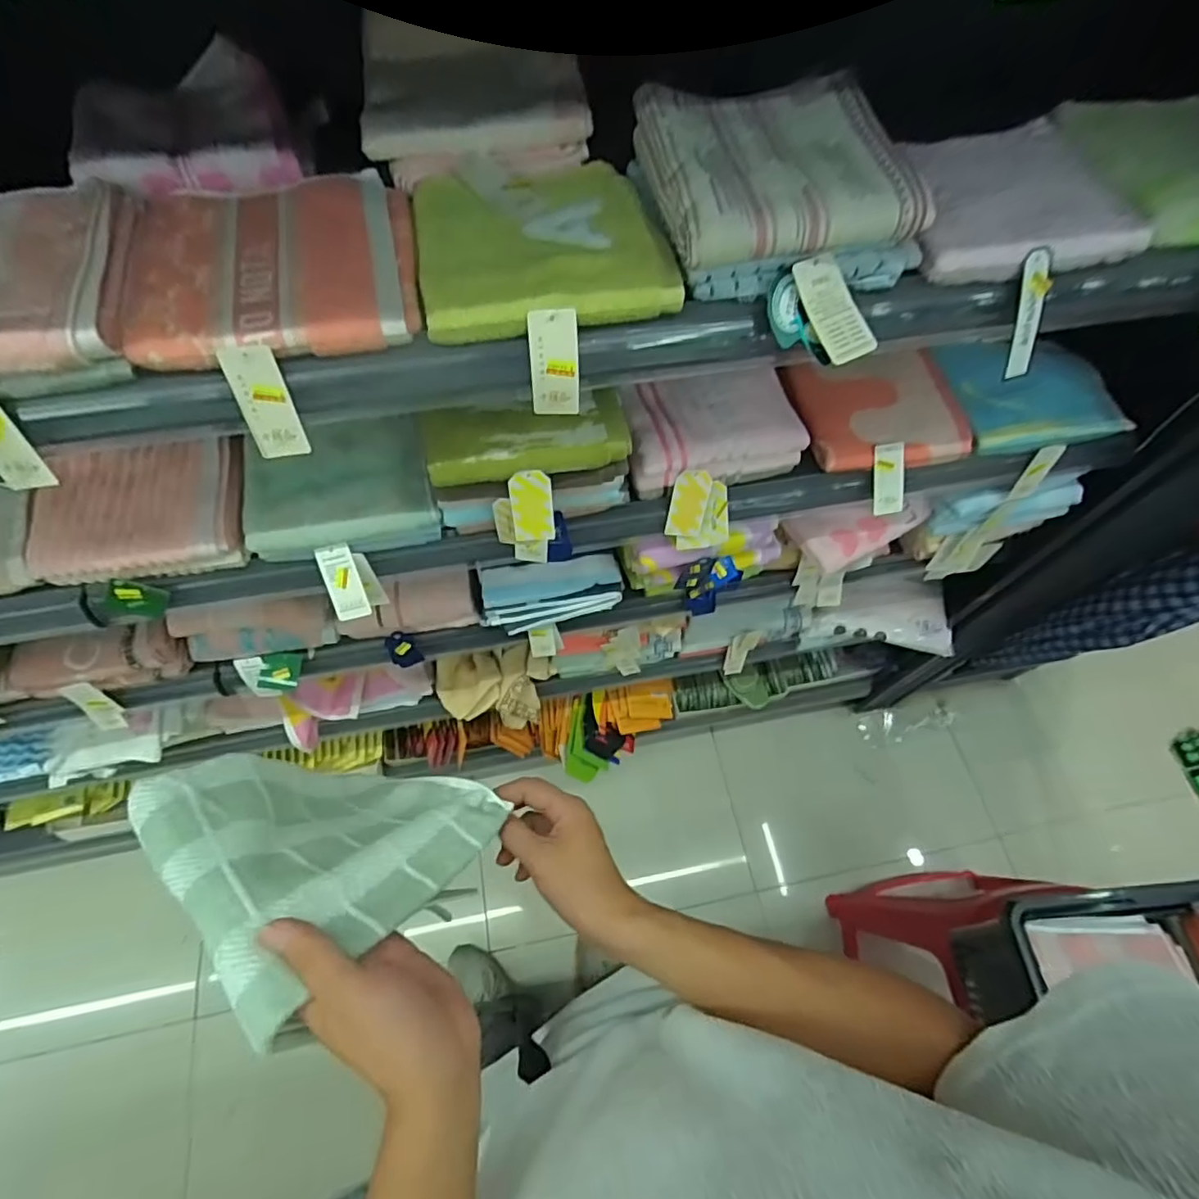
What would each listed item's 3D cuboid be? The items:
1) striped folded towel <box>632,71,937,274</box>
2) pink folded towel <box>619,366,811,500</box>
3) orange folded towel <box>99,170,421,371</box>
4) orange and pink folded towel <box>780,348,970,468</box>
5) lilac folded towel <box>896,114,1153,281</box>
[{"bbox_3d":[0.137,-0.328,0.453,0.185,0.041,0.158,-11,64,-7],"label":"striped folded towel"},{"bbox_3d":[0.121,-0.182,0.652,0.185,0.069,0.109,-8,64,-6],"label":"pink folded towel"},{"bbox_3d":[-0.238,-0.244,0.432,0.199,0.025,0.171,-13,64,-8],"label":"orange folded towel"},{"bbox_3d":[0.334,-0.228,0.704,0.195,0.041,0.141,-8,64,-6],"label":"orange and pink folded towel"},{"bbox_3d":[0.326,-0.333,0.486,0.175,0.030,0.159,-9,64,-6],"label":"lilac folded towel"}]

